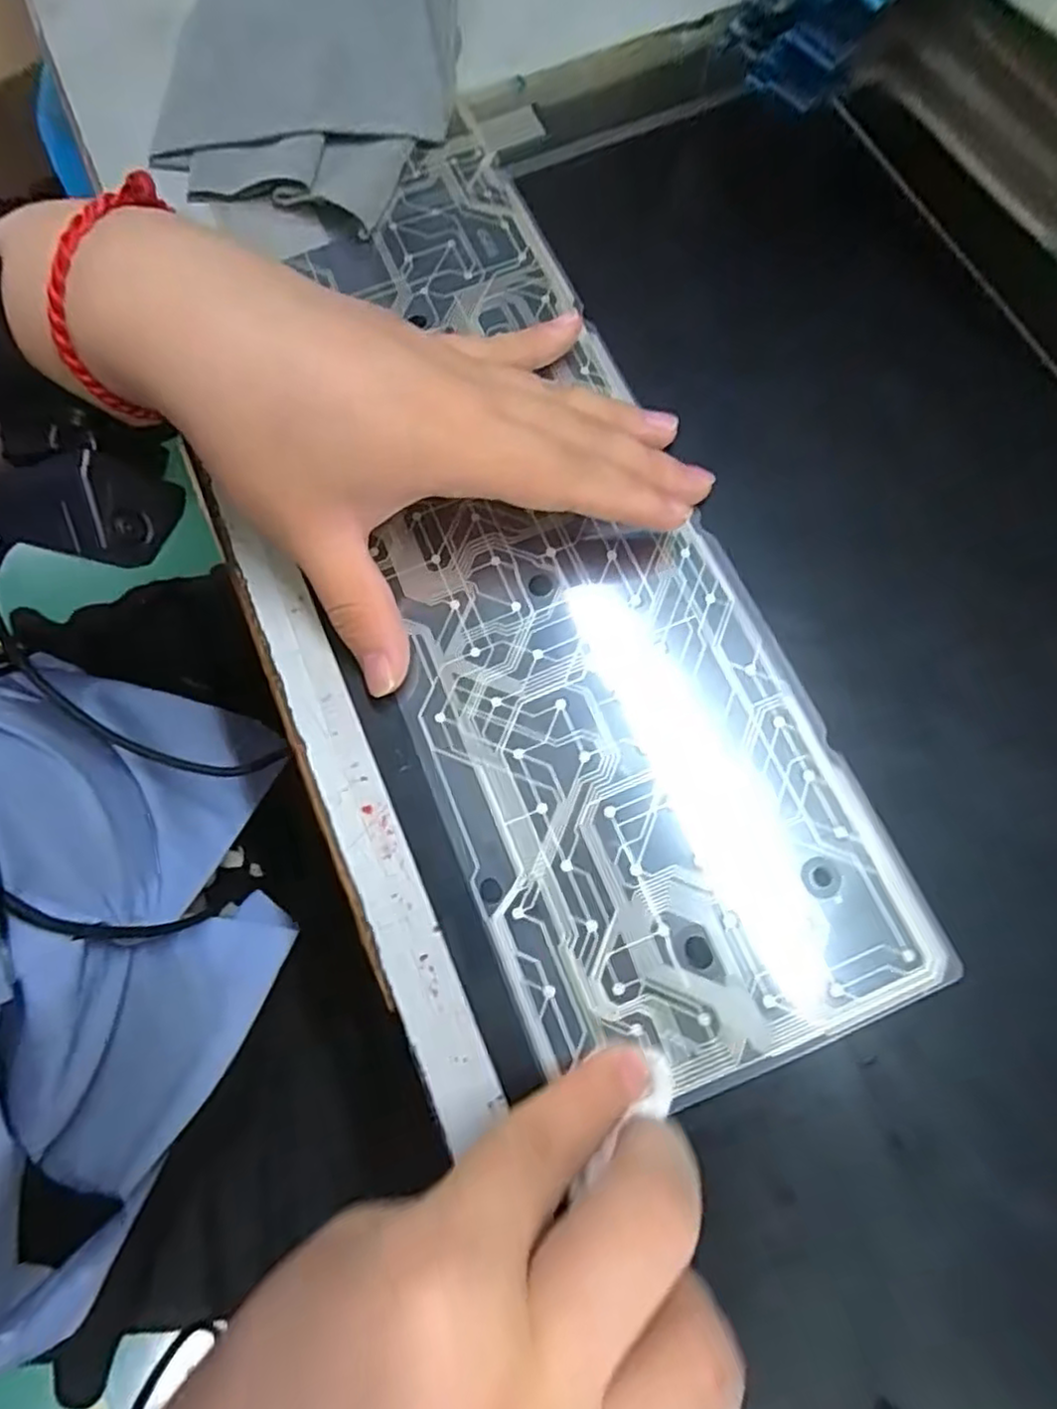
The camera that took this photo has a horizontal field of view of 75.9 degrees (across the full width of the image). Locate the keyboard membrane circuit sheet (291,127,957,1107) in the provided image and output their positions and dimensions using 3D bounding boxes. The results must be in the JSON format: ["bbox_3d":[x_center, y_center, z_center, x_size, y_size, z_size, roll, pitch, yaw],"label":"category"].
[{"bbox_3d":[0.005,-0.060,0.241,0.117,0.010,0.352,-18,73,-7],"label":"keyboard membrane circuit sheet"}]

